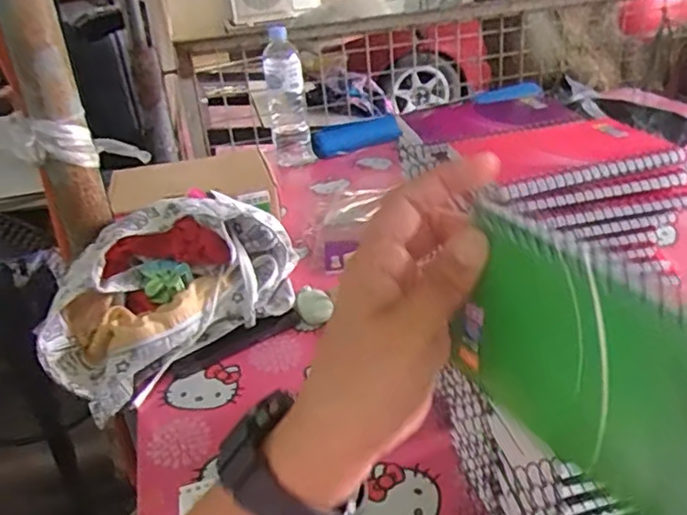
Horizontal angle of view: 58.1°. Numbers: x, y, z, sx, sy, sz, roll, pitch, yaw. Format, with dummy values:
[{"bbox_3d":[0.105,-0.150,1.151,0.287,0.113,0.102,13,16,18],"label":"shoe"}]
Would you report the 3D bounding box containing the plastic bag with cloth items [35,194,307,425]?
[{"bbox_3d":[-0.199,0.031,0.752,0.335,0.150,0.160,-27,35,-33],"label":"plastic bag with cloth items"}]

